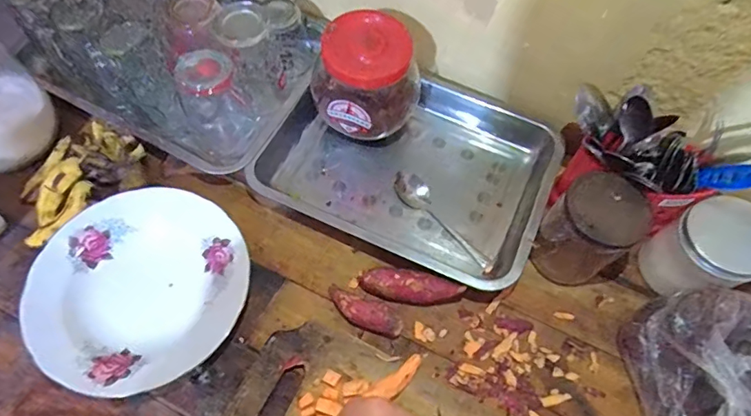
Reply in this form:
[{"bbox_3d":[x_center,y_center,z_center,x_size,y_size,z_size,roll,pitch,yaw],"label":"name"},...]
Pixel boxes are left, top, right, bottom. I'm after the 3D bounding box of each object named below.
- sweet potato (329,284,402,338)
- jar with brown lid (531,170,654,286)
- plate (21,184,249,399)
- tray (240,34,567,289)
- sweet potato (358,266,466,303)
[{"bbox_3d":[-0.015,0.115,0.518,0.092,0.027,0.032,27,65,10],"label":"sweet potato"},{"bbox_3d":[0.228,0.028,0.512,0.085,0.130,0.070,39,69,15],"label":"jar with brown lid"},{"bbox_3d":[-0.250,0.085,0.512,0.212,0.039,0.219,1,63,-3],"label":"plate"},{"bbox_3d":[0.042,-0.065,0.599,0.344,0.046,0.246,25,64,9],"label":"tray"},{"bbox_3d":[0.039,0.089,0.527,0.111,0.039,0.037,6,64,0],"label":"sweet potato"}]

